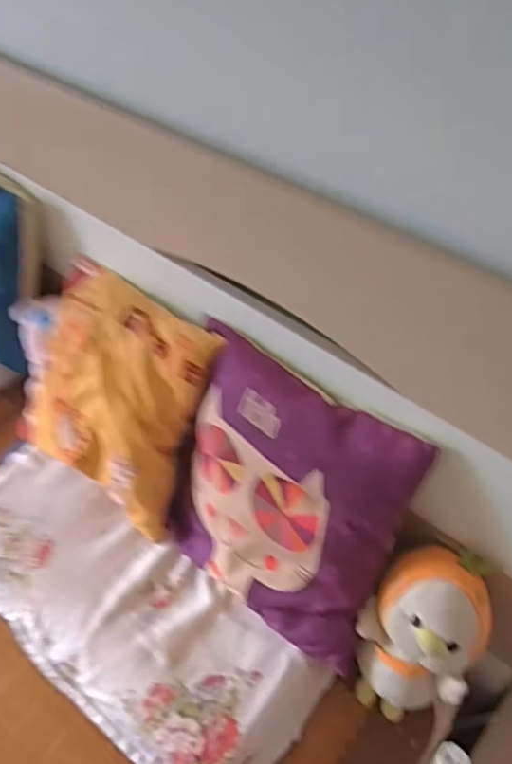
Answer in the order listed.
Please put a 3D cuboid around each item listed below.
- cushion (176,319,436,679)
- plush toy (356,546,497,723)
[{"bbox_3d":[0.034,0.138,0.826,0.357,0.331,0.120,33,26,28],"label":"cushion"},{"bbox_3d":[0.204,0.323,0.781,0.139,0.232,0.155,11,52,11],"label":"plush toy"}]

